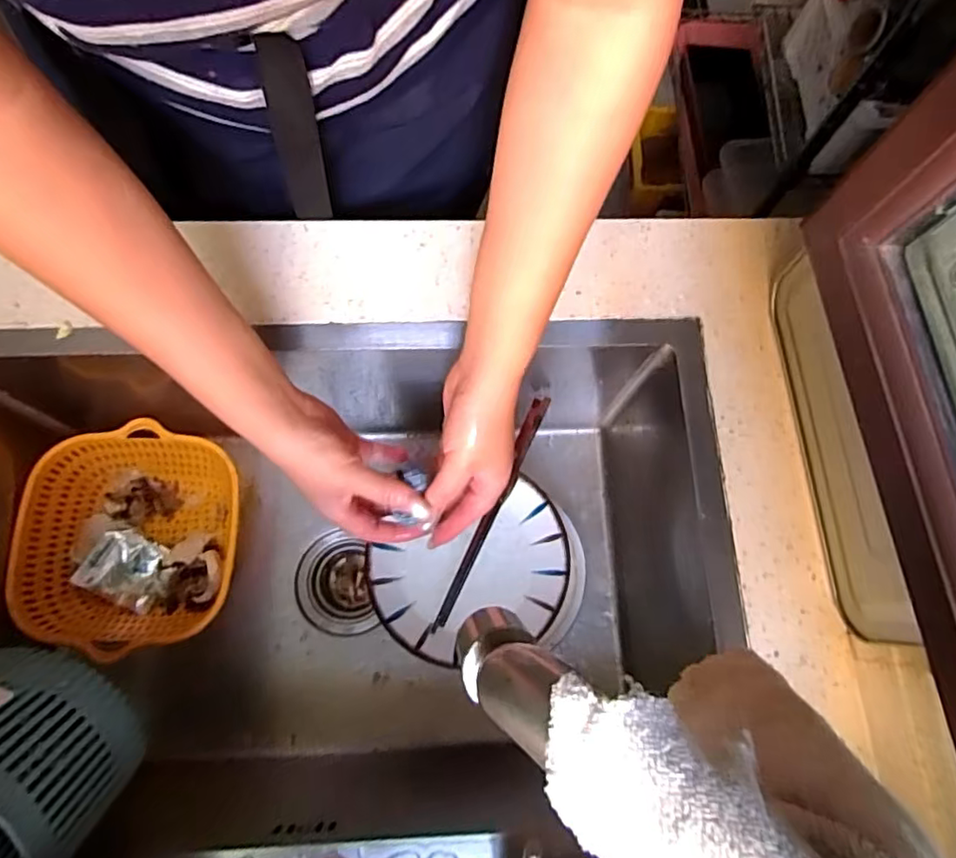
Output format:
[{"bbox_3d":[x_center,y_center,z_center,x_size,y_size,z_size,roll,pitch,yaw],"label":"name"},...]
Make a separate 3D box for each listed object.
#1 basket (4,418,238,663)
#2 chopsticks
[{"bbox_3d":[-0.335,0.109,0.607,0.195,0.085,0.204,-3,74,-4],"label":"basket"},{"bbox_3d":[0.013,0.083,0.596,0.018,0.013,0.248,25,86,6],"label":"chopsticks"}]

